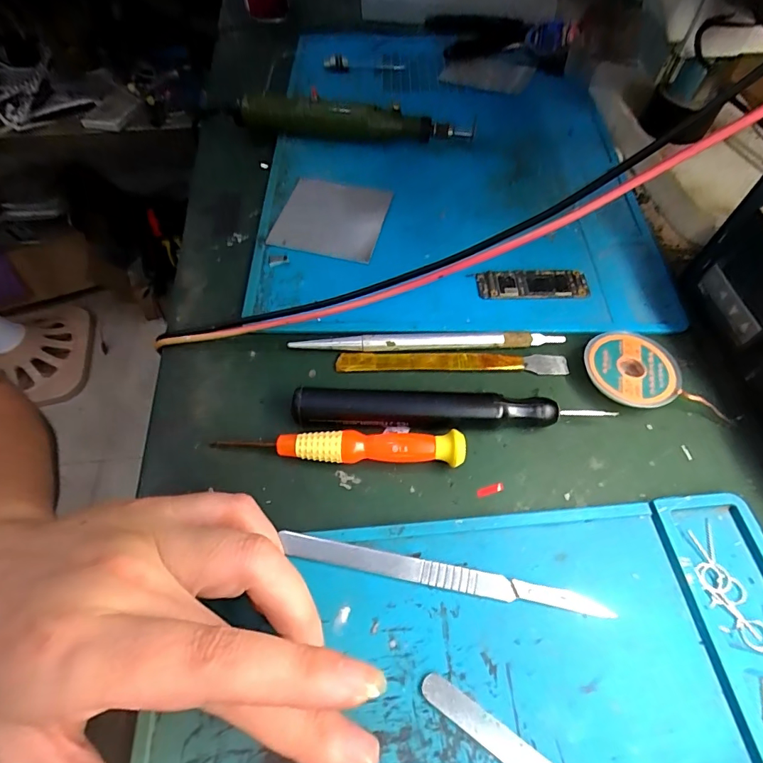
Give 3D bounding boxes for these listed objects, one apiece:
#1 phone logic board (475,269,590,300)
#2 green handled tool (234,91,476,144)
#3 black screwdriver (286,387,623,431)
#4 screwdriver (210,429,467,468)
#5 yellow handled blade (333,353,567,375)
[{"bbox_3d":[0.088,-0.057,0.255,0.063,0.004,0.019,-1,58,-1],"label":"phone logic board"},{"bbox_3d":[-0.022,-0.184,0.314,0.169,0.031,0.024,7,59,4],"label":"green handled tool"},{"bbox_3d":[0.031,0.015,0.210,0.143,0.013,0.017,0,58,0],"label":"black screwdriver"},{"bbox_3d":[-0.019,0.030,0.202,0.112,0.014,0.013,2,58,1],"label":"screwdriver"},{"bbox_3d":[0.037,-0.010,0.232,0.120,0.004,0.011,0,58,0],"label":"yellow handled blade"}]

